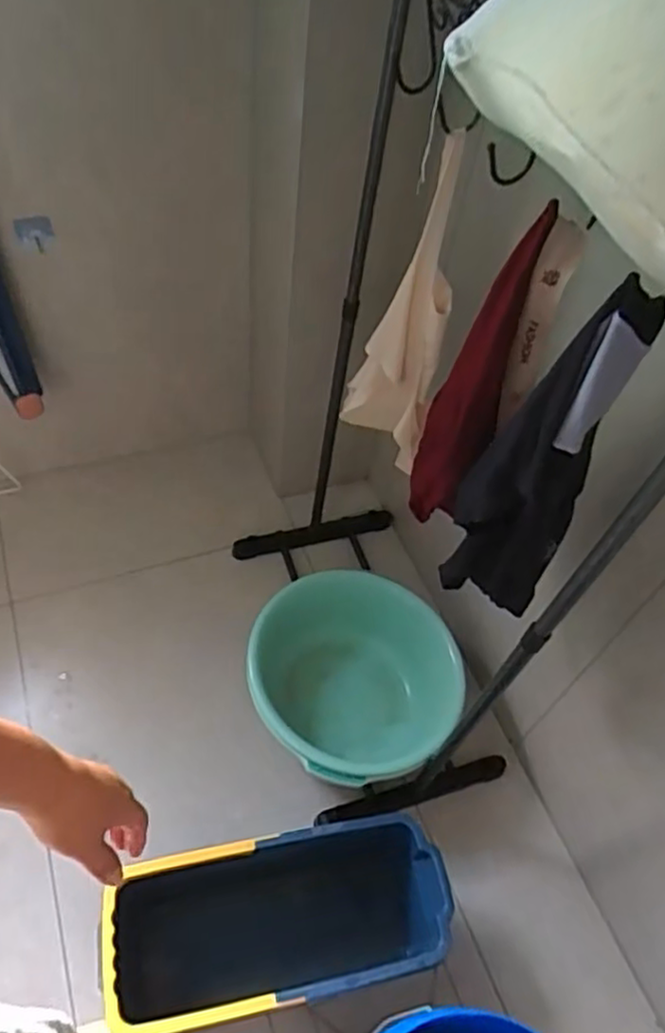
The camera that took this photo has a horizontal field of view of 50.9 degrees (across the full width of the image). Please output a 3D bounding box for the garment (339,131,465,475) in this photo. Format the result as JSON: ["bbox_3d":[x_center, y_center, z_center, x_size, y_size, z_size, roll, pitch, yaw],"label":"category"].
[{"bbox_3d":[0.089,-0.266,0.956,0.124,0.432,0.087,7,53,-3],"label":"garment"}]

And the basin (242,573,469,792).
[{"bbox_3d":[0.028,0.293,1.276,0.342,0.163,0.370,4,53,-5],"label":"basin"}]

